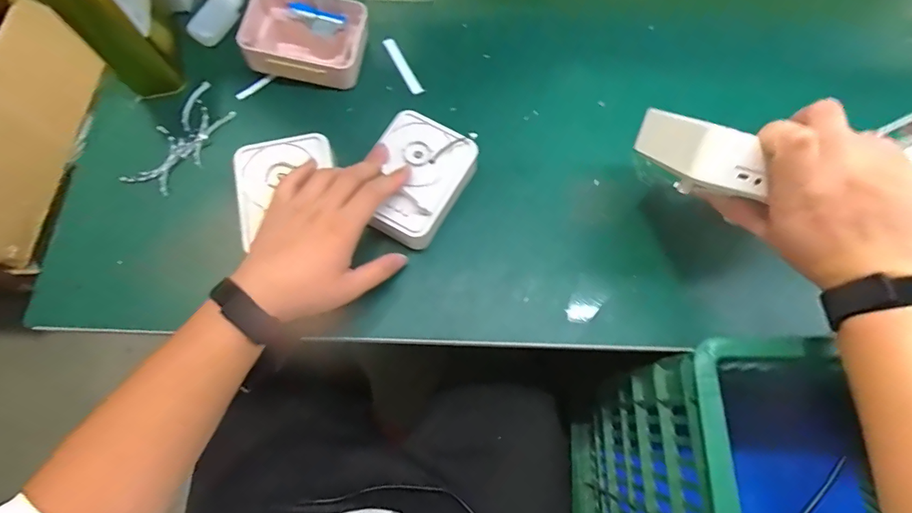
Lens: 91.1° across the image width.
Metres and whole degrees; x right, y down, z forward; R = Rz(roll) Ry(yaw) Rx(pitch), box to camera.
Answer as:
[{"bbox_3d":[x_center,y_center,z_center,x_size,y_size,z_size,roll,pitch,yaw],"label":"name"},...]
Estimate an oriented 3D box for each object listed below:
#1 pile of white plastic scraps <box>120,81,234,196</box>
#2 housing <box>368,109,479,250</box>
[{"bbox_3d":[-0.316,-0.136,0.523,0.059,0.024,0.146,25,72,8],"label":"pile of white plastic scraps"},{"bbox_3d":[-0.044,-0.079,0.476,0.097,0.049,0.127,28,73,9],"label":"housing"}]

